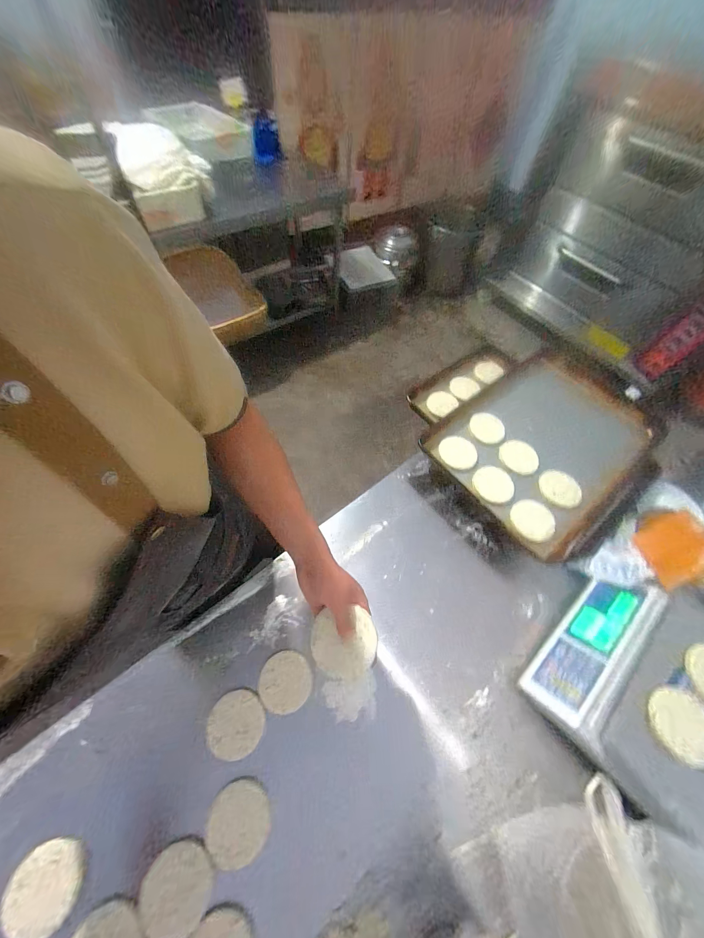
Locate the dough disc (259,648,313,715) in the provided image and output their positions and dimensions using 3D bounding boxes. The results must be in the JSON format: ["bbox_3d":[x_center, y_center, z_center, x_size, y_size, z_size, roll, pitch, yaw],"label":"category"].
[{"bbox_3d":[-0.124,0.397,0.581,0.092,0.010,0.094,2,61,-3],"label":"dough disc"}]

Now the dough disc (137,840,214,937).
[{"bbox_3d":[-0.257,0.615,0.453,0.102,0.007,0.093,2,61,-3],"label":"dough disc"}]

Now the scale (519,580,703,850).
[{"bbox_3d":[0.541,0.403,0.554,0.354,0.124,0.327,-36,69,-21],"label":"scale"}]

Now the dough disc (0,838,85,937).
[{"bbox_3d":[-0.445,0.610,0.451,0.093,0.023,0.092,2,61,-3],"label":"dough disc"}]

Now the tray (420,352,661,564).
[{"bbox_3d":[0.522,-0.083,0.844,0.605,0.055,0.414,-36,69,-21],"label":"tray"}]

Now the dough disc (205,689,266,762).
[{"bbox_3d":[-0.204,0.450,0.549,0.095,0.009,0.094,2,61,-3],"label":"dough disc"}]

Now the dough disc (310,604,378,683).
[{"bbox_3d":[-0.013,0.249,0.445,0.093,0.018,0.086,-5,73,15],"label":"dough disc"}]

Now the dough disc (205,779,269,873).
[{"bbox_3d":[-0.179,0.557,0.489,0.094,0.011,0.090,2,61,-3],"label":"dough disc"}]

